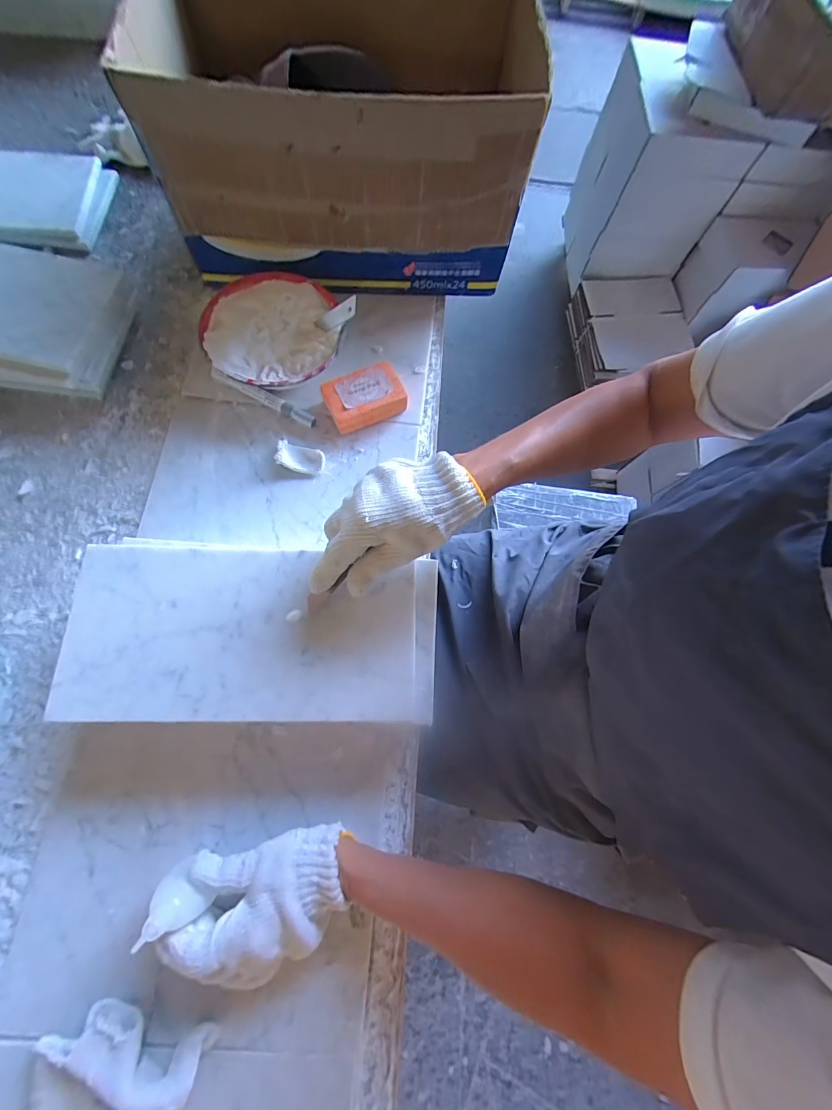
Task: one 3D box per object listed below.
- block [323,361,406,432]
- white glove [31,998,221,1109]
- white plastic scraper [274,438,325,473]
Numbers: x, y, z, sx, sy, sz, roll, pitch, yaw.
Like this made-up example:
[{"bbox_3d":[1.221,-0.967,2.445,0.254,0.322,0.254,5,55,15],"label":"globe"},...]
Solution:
[{"bbox_3d":[-0.064,-0.196,0.478,0.093,0.032,0.065,-23,76,-8],"label":"block"},{"bbox_3d":[-0.235,0.416,0.296,0.130,0.035,0.095,8,74,1],"label":"white glove"},{"bbox_3d":[-0.137,-0.116,0.457,0.058,0.019,0.033,15,74,3],"label":"white plastic scraper"}]

